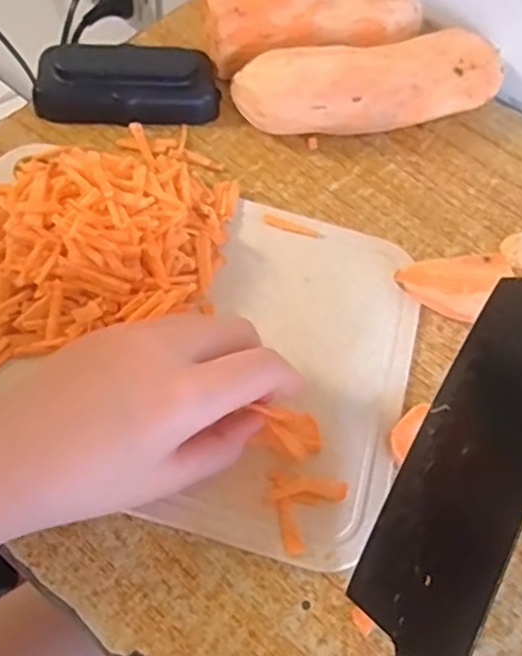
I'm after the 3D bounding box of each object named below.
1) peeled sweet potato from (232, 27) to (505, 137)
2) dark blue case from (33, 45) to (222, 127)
[{"bbox_3d":[0.062,-0.133,0.360,0.147,0.054,0.037,-11,65,-12],"label":"peeled sweet potato"},{"bbox_3d":[-0.073,-0.135,0.354,0.099,0.034,0.032,-6,64,-10],"label":"dark blue case"}]

